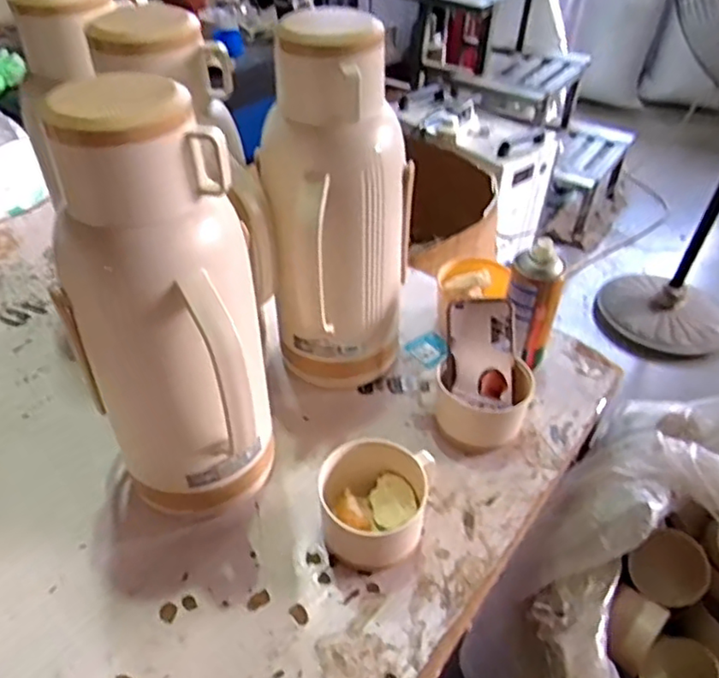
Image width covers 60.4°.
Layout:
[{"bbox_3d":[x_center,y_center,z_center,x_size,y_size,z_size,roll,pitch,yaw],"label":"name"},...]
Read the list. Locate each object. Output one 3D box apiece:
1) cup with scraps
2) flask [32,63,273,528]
[{"bbox_3d":[0.008,0.167,0.635,0.113,0.075,0.119,1,42,-1],"label":"cup with scraps"},{"bbox_3d":[-0.151,0.000,0.553,0.150,0.421,0.127,13,44,13],"label":"flask"}]

